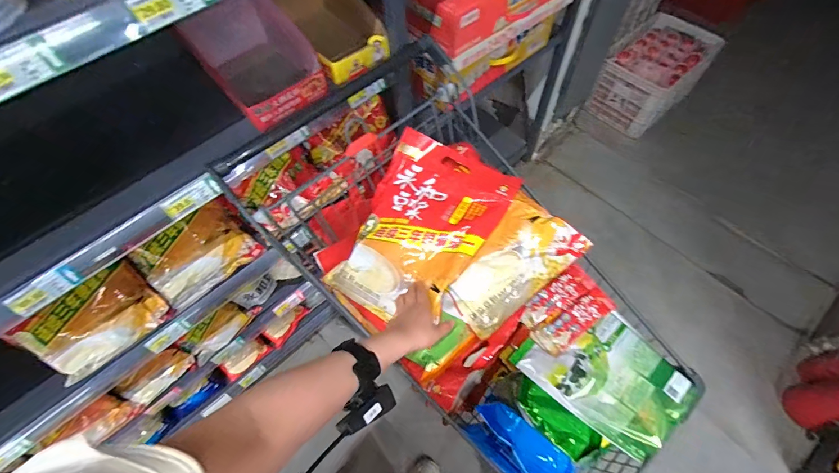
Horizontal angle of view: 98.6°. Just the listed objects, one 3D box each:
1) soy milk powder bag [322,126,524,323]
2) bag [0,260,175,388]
[{"bbox_3d":[-0.002,-0.019,0.700,0.254,0.059,0.358,28,77,21],"label":"soy milk powder bag"},{"bbox_3d":[-0.675,0.180,0.755,0.231,0.142,0.093,-35,63,-19],"label":"bag"}]

